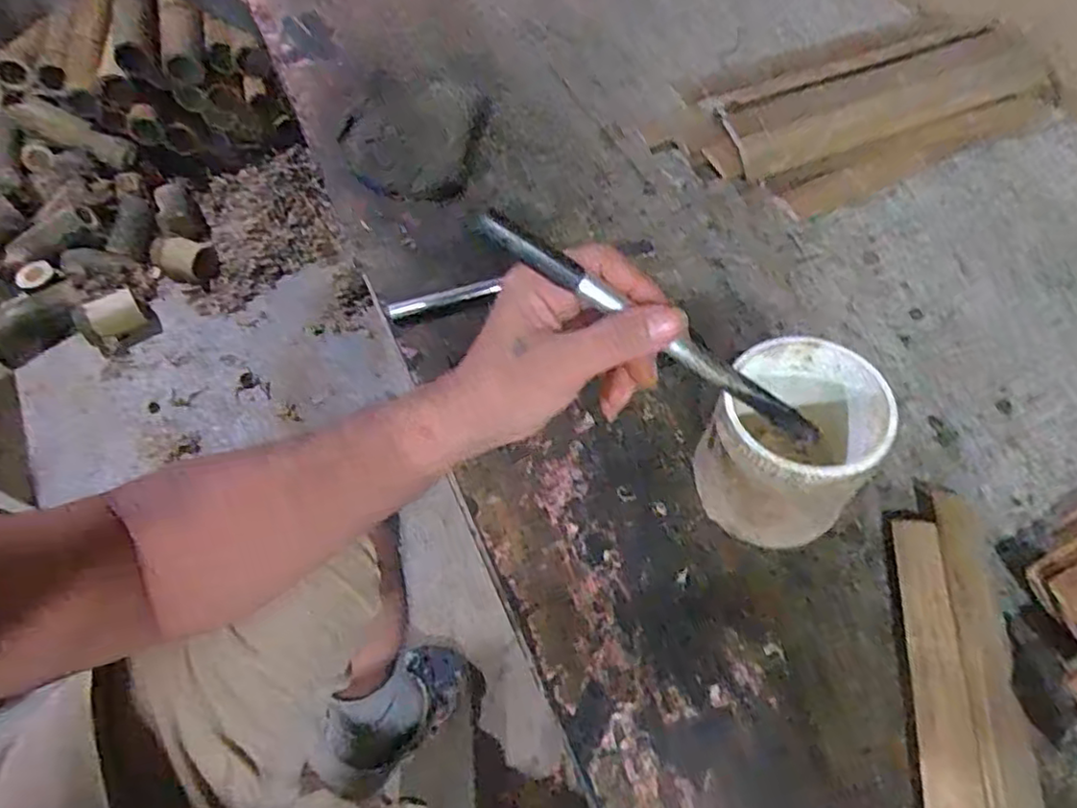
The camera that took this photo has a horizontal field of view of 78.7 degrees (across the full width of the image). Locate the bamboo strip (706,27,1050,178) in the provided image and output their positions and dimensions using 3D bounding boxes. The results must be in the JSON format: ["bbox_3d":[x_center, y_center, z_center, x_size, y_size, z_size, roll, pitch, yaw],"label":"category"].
[{"bbox_3d":[0.356,-0.310,0.671,0.343,0.012,0.079,-19,81,-8],"label":"bamboo strip"}]

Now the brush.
[{"bbox_3d":[0.060,-0.033,0.323,0.203,0.014,0.017,31,60,-13],"label":"brush"}]

